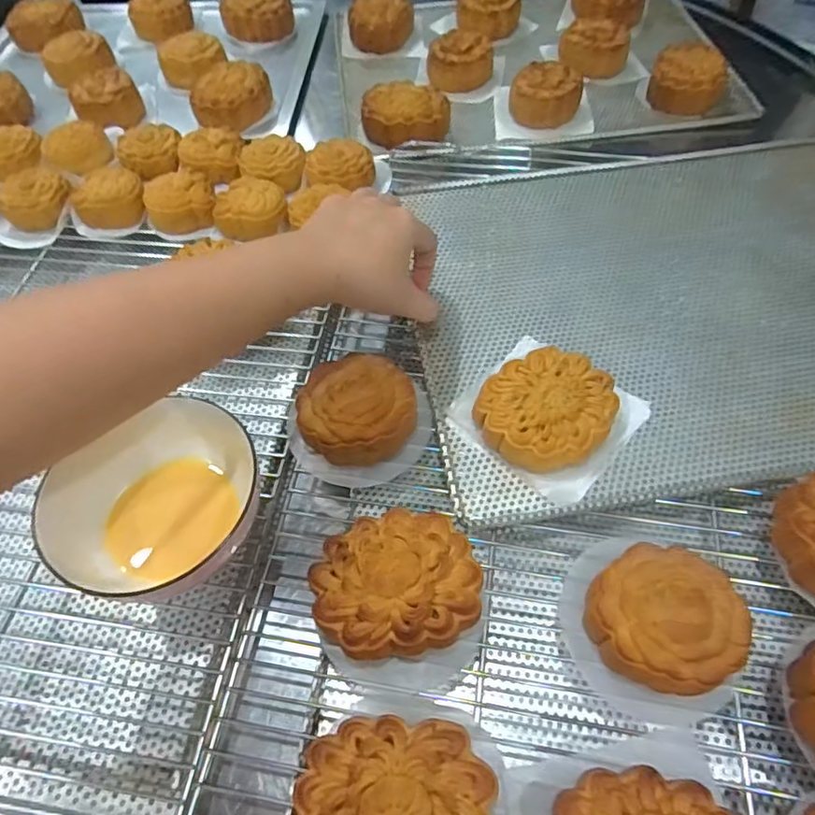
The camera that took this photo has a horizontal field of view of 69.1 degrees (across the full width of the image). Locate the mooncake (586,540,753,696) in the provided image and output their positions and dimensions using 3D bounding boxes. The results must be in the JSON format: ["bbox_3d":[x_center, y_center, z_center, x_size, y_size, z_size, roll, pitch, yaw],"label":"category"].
[{"bbox_3d":[0.132,0.109,0.304,0.072,0.030,0.070,-1,56,2],"label":"mooncake"}]

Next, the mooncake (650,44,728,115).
[{"bbox_3d":[0.299,-0.348,0.637,0.076,0.051,0.075,21,60,16],"label":"mooncake"}]

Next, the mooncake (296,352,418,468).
[{"bbox_3d":[-0.032,0.002,0.385,0.072,0.033,0.065,-8,56,-3],"label":"mooncake"}]

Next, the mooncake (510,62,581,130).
[{"bbox_3d":[0.145,-0.332,0.627,0.070,0.043,0.063,-34,61,-19],"label":"mooncake"}]

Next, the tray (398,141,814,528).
[{"bbox_3d":[0.220,-0.089,0.454,0.427,0.015,0.313,-9,56,-4],"label":"tray"}]

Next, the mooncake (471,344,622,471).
[{"bbox_3d":[0.092,0.001,0.385,0.076,0.032,0.085,38,65,24],"label":"mooncake"}]

